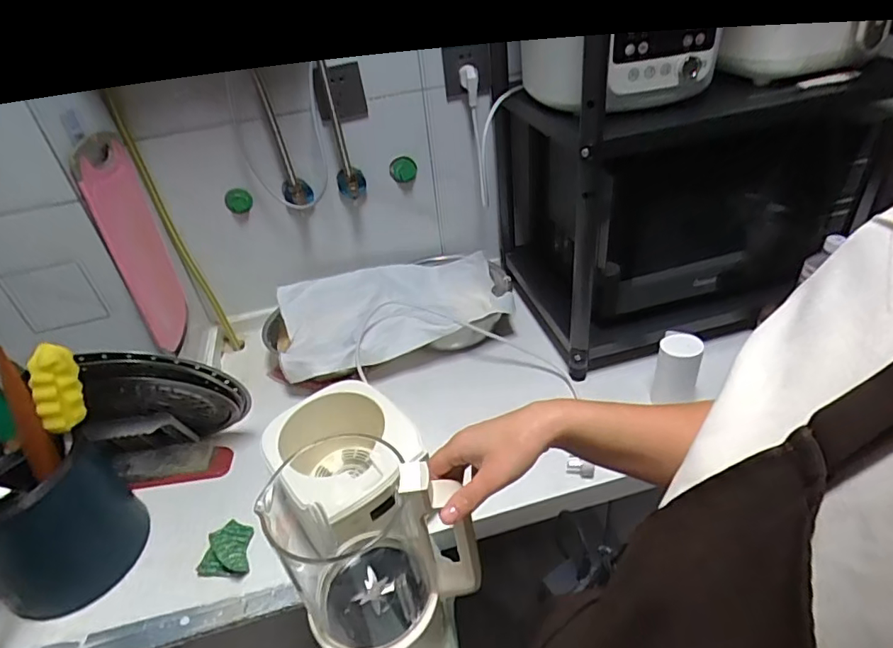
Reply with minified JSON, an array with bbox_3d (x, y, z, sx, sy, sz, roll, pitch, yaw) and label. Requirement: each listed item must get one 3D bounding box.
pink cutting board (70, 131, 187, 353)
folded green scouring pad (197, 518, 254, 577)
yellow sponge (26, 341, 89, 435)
[{"bbox_3d":[-0.482,-0.134,0.840,0.018,0.315,0.219,-14,35,-8],"label":"pink cutting board"},{"bbox_3d":[-0.298,0.301,0.731,0.065,0.025,0.077,-5,37,3],"label":"folded green scouring pad"},{"bbox_3d":[-0.454,0.075,0.623,0.030,0.104,0.046,8,19,19],"label":"yellow sponge"}]

